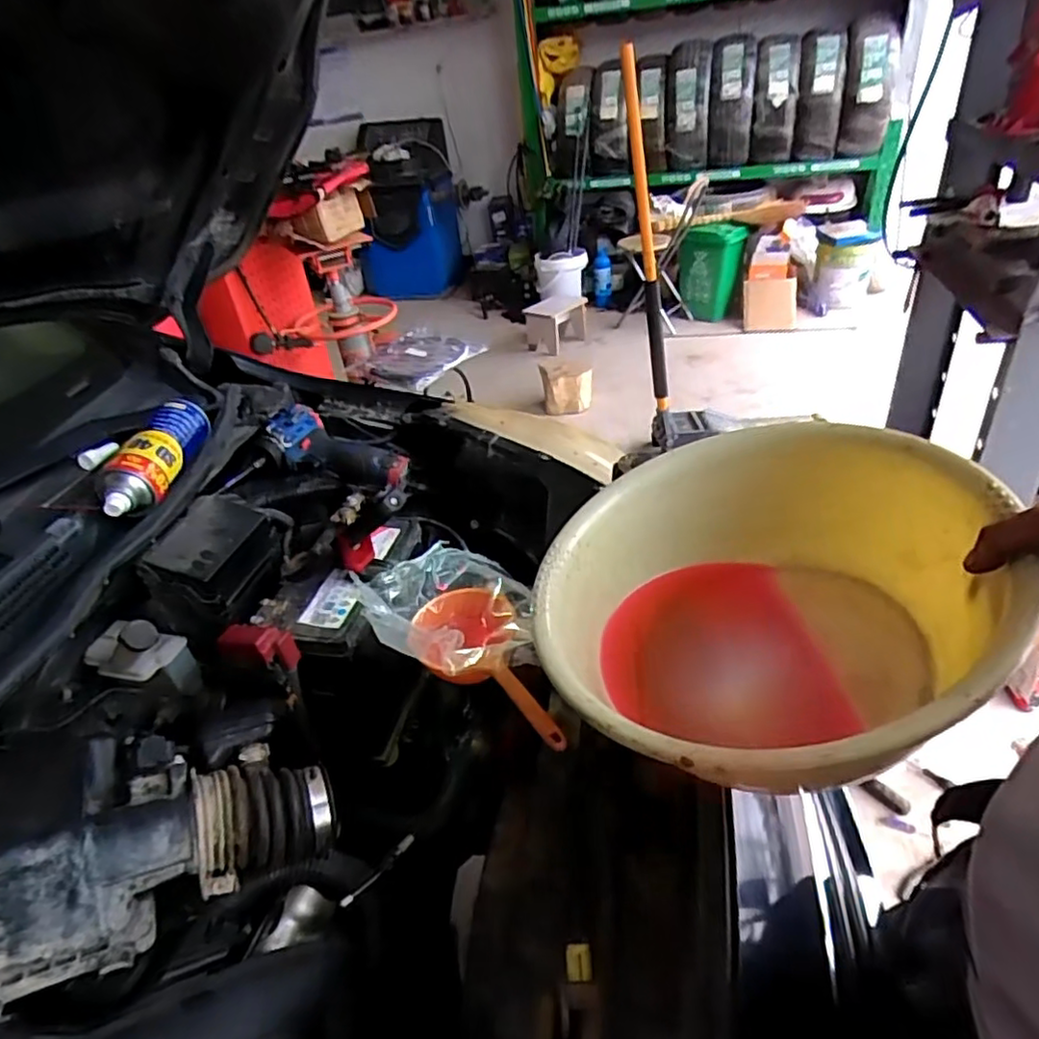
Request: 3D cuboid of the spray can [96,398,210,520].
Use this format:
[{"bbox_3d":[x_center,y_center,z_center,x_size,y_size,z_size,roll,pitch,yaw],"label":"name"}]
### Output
[{"bbox_3d":[-0.415,-0.075,0.753,0.062,0.052,0.187,-7,36,1],"label":"spray can"}]

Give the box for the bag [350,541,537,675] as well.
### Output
[{"bbox_3d":[-0.070,0.091,0.673,0.164,0.068,0.162,-9,36,-2],"label":"bag"}]

